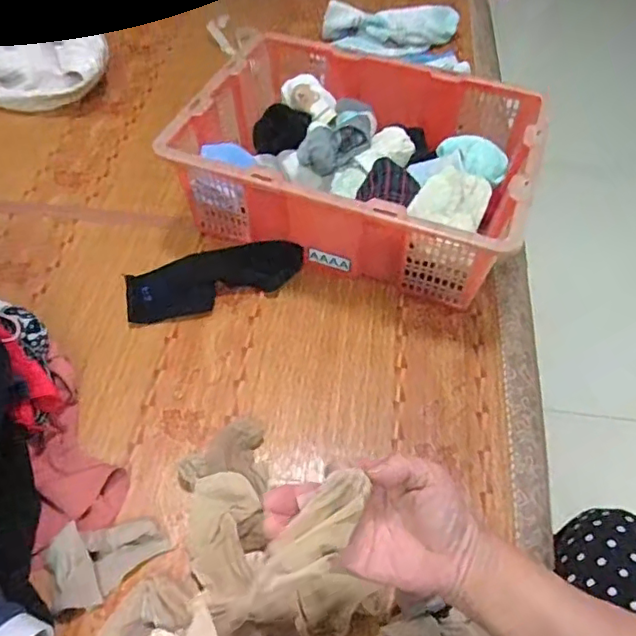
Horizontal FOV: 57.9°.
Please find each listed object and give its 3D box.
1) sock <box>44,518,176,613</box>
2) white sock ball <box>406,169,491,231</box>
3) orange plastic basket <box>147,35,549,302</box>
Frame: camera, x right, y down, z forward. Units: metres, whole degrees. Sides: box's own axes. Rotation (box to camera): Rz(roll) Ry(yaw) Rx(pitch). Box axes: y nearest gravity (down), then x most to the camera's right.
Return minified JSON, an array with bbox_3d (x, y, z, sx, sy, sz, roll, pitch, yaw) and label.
[{"bbox_3d":[-0.207,0.236,0.574,0.109,0.027,0.070,-18,56,-14],"label":"sock"},{"bbox_3d":[0.180,-0.160,0.770,0.088,0.050,0.109,22,56,14],"label":"white sock ball"},{"bbox_3d":[0.061,-0.226,0.845,0.461,0.159,0.343,17,55,10],"label":"orange plastic basket"}]

